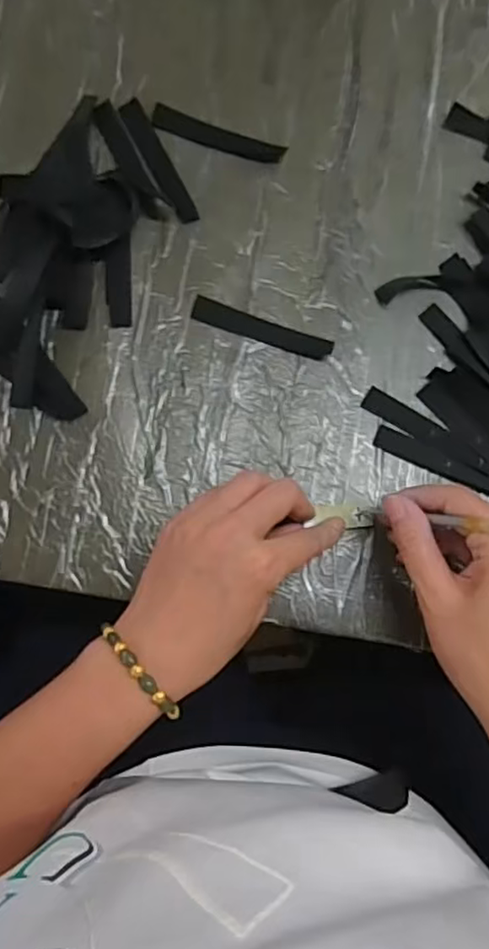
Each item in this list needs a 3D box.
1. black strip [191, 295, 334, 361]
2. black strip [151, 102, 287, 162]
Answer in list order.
[{"bbox_3d":[0.012,-0.092,0.400,0.091,0.004,0.016,19,81,-1],"label":"black strip"},{"bbox_3d":[-0.017,-0.225,0.418,0.089,0.004,0.016,18,81,-1],"label":"black strip"}]

